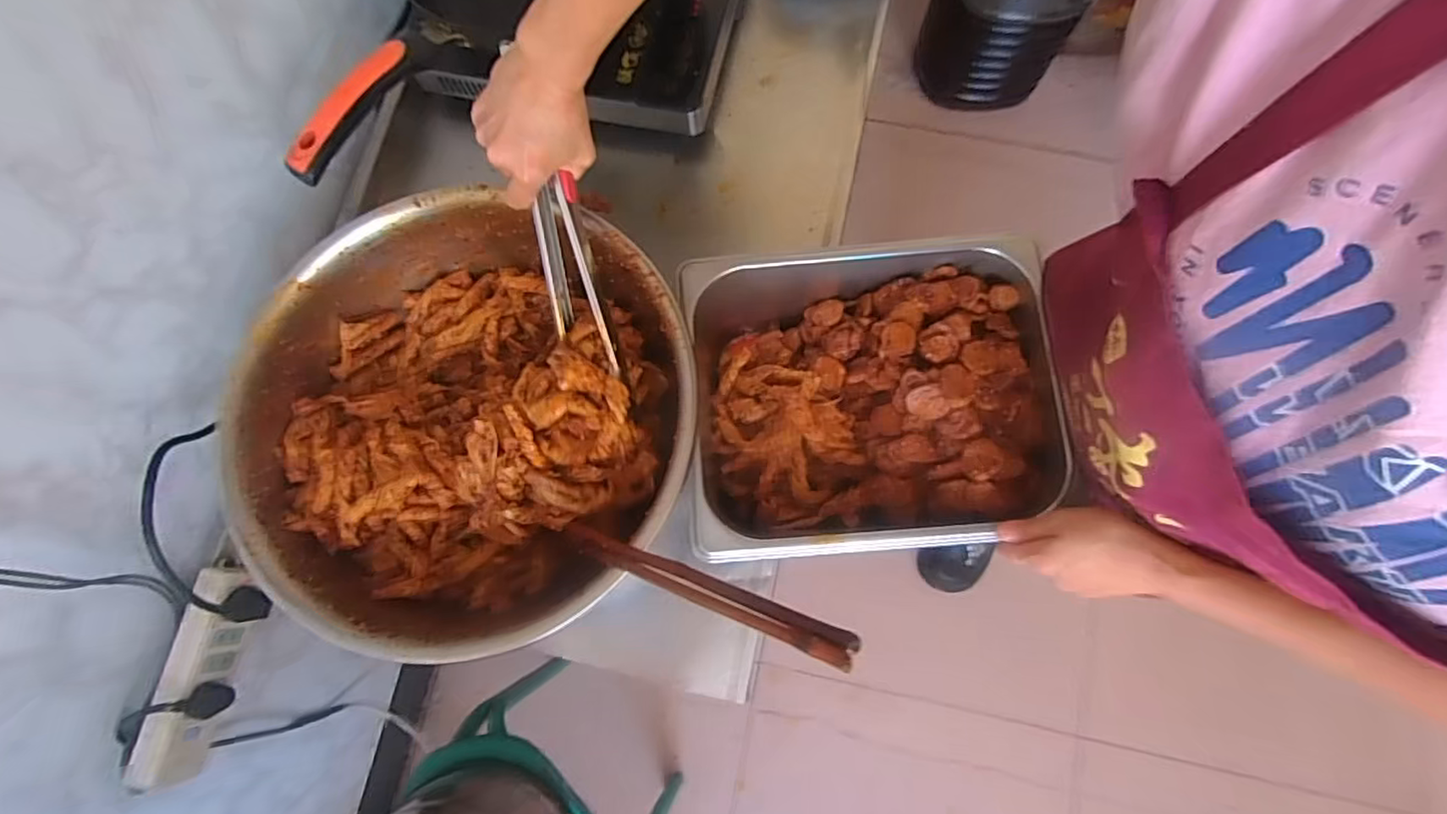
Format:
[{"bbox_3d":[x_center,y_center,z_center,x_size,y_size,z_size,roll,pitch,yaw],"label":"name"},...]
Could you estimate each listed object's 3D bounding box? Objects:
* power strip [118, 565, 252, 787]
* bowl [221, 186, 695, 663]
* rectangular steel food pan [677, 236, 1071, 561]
[{"bbox_3d":[-0.514,0.259,0.609,0.044,0.063,0.199,14,78,4],"label":"power strip"},{"bbox_3d":[-0.218,0.014,0.571,0.372,0.131,0.366,0,77,1],"label":"bowl"},{"bbox_3d":[0.128,-0.001,0.584,0.311,0.122,0.256,-3,77,0],"label":"rectangular steel food pan"}]

